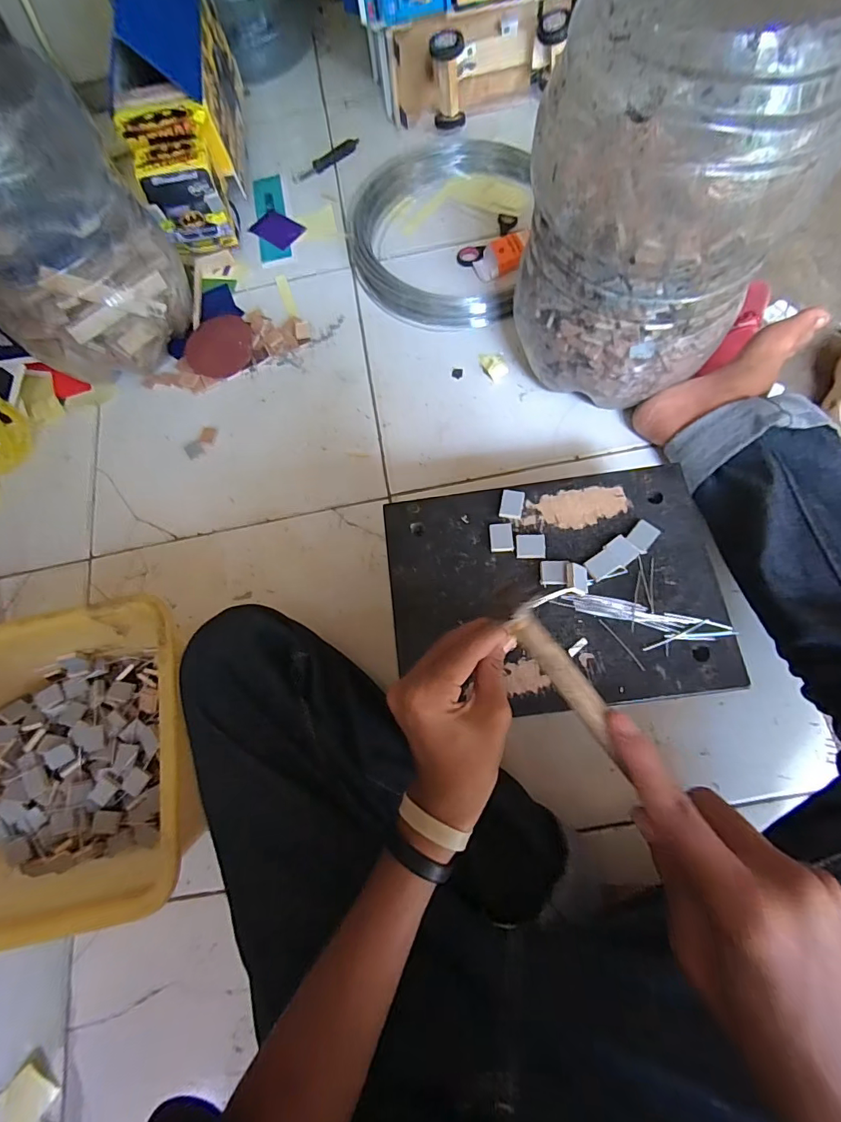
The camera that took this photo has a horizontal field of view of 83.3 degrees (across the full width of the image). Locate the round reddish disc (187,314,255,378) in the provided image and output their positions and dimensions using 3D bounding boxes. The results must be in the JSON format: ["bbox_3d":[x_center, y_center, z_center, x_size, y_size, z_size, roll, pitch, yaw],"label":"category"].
[{"bbox_3d":[-0.285,-0.305,0.672,0.094,0.012,0.085,-19,90,-3],"label":"round reddish disc"}]

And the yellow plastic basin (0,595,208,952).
[{"bbox_3d":[-0.341,0.202,0.473,0.272,0.134,0.277,-2,73,6],"label":"yellow plastic basin"}]

